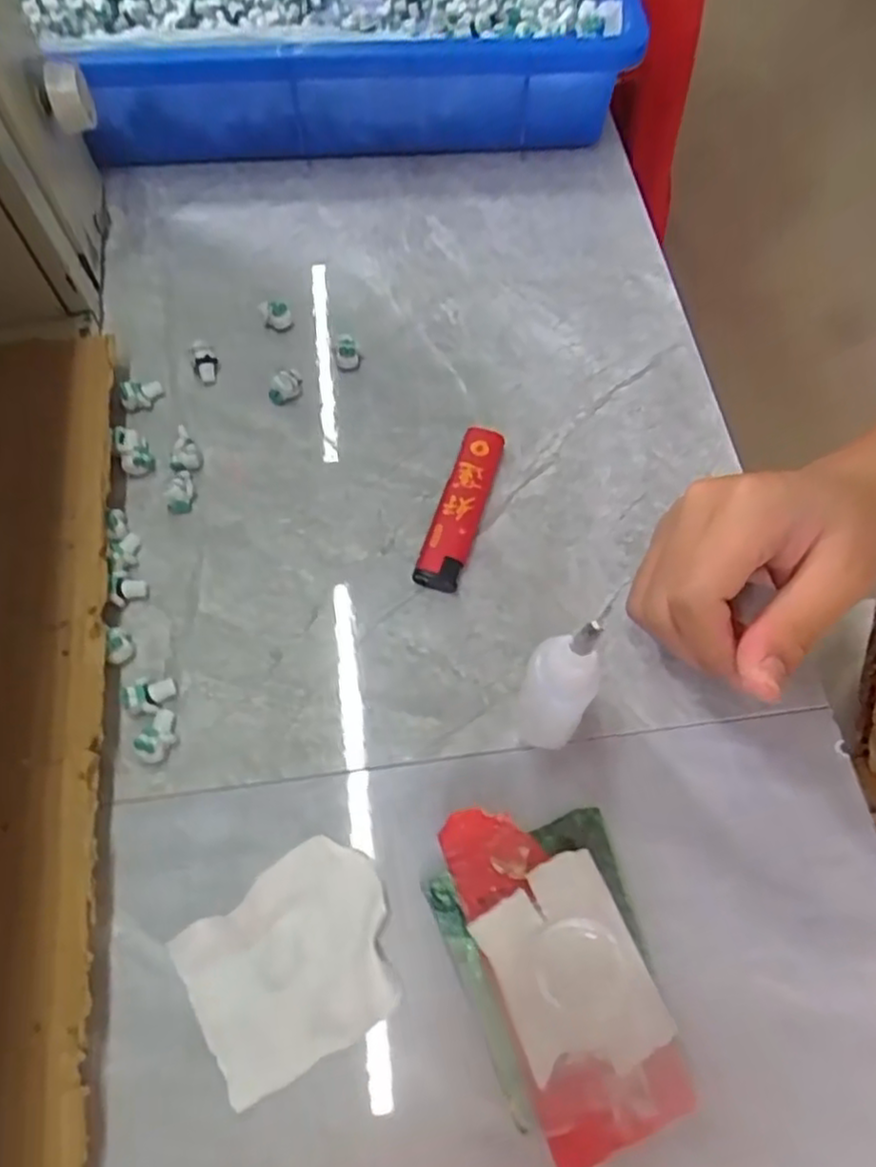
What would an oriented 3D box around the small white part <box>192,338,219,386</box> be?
[{"bbox_3d":[-0.111,-0.105,0.339,0.012,0.014,0.015,-21,68,-9],"label":"small white part"}]

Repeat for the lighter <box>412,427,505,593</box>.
[{"bbox_3d":[0.010,-0.033,0.307,0.019,0.012,0.079,17,67,7],"label":"lighter"}]

